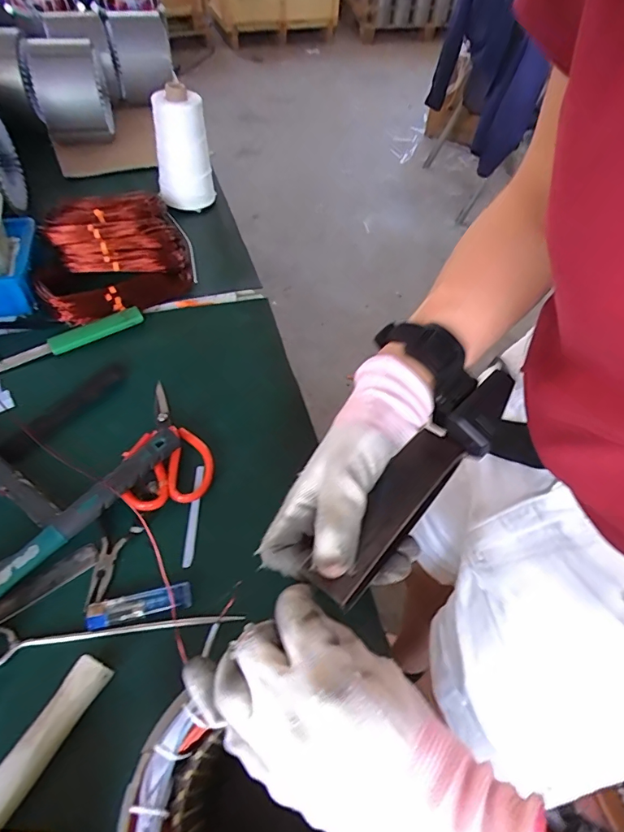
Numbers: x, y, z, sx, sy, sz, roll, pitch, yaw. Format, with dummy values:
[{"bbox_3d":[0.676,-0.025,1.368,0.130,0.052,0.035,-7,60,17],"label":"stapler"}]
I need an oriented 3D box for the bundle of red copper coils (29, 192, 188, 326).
[{"bbox_3d":[-0.278,-0.250,0.667,0.187,0.063,0.279,-10,55,-10],"label":"bundle of red copper coils"}]

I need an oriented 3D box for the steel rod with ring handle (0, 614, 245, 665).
[{"bbox_3d":[-0.171,0.186,0.400,0.213,0.004,0.030,-5,54,-7],"label":"steel rod with ring handle"}]

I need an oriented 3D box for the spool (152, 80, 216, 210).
[{"bbox_3d":[-0.203,-0.414,0.737,0.083,0.153,0.087,-5,54,-7],"label":"spool"}]

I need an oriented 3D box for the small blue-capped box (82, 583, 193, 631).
[{"bbox_3d":[-0.152,0.166,0.413,0.086,0.010,0.022,-11,55,-11],"label":"small blue-capped box"}]

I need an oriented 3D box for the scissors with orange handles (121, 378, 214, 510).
[{"bbox_3d":[-0.158,0.027,0.507,0.088,0.016,0.150,-11,55,-11],"label":"scissors with orange handles"}]

